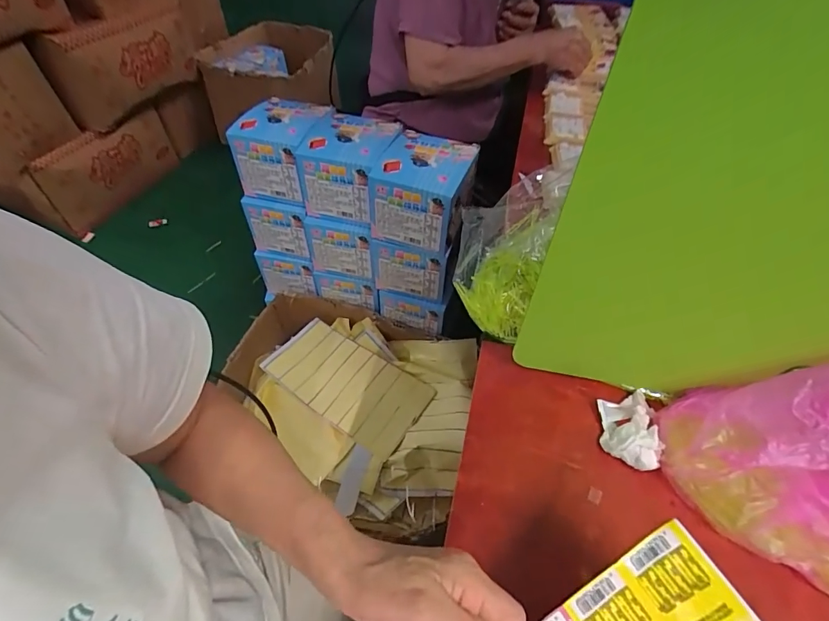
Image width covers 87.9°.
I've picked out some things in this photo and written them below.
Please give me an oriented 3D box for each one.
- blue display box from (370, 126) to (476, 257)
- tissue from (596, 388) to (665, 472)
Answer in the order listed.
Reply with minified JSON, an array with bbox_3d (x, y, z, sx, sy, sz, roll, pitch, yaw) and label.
[{"bbox_3d":[0.019,-0.222,0.782,0.152,0.126,0.183,16,53,12],"label":"blue display box"},{"bbox_3d":[0.197,0.105,0.395,0.045,0.027,0.072,7,53,6],"label":"tissue"}]

